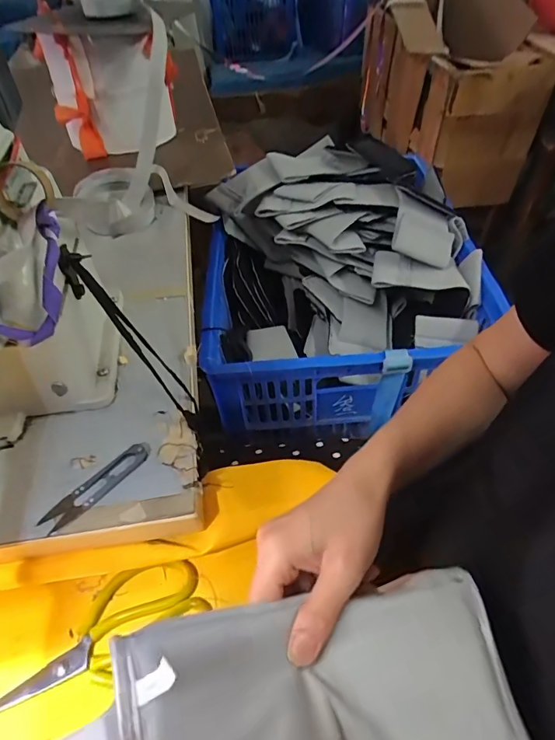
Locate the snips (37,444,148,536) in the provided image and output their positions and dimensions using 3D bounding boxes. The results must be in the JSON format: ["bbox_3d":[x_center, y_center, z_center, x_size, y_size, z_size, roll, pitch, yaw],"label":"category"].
[{"bbox_3d":[-0.162,0.102,0.389,0.024,0.006,0.101,35,59,28],"label":"snips"}]

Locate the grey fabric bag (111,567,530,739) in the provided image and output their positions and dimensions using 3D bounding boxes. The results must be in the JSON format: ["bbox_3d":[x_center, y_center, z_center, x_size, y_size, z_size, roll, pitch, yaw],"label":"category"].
[{"bbox_3d":[0.035,0.185,0.218,0.201,0.069,0.140,-11,50,-7],"label":"grey fabric bag"}]

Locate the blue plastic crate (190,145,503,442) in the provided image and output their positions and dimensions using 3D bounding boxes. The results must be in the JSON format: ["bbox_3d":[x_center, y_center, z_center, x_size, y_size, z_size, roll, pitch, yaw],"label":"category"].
[{"bbox_3d":[0.111,-0.158,0.833,0.462,0.213,0.532,-4,49,-1],"label":"blue plastic crate"}]

